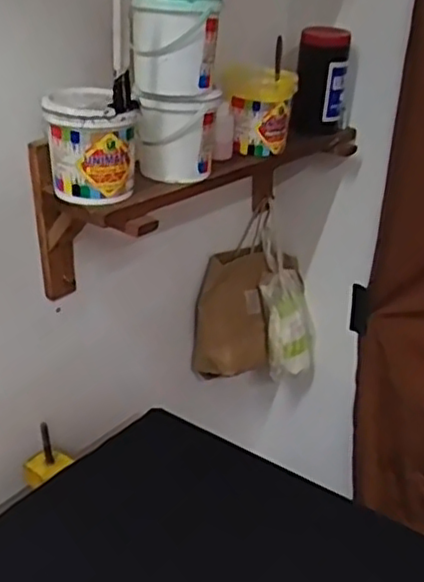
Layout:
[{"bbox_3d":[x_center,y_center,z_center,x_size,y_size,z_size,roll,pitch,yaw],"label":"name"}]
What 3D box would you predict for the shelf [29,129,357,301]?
[{"bbox_3d":[-0.002,-0.150,1.145,0.598,0.217,0.247,-23,36,-39],"label":"shelf"}]

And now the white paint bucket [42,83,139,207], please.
[{"bbox_3d":[-0.157,-0.191,0.889,0.114,0.126,0.107,-3,27,-9],"label":"white paint bucket"}]

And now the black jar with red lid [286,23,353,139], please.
[{"bbox_3d":[0.192,-0.369,1.212,0.090,0.189,0.090,5,27,7],"label":"black jar with red lid"}]

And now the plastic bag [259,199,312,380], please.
[{"bbox_3d":[0.147,-0.003,1.467,0.102,0.386,0.046,-15,10,-28],"label":"plastic bag"}]

